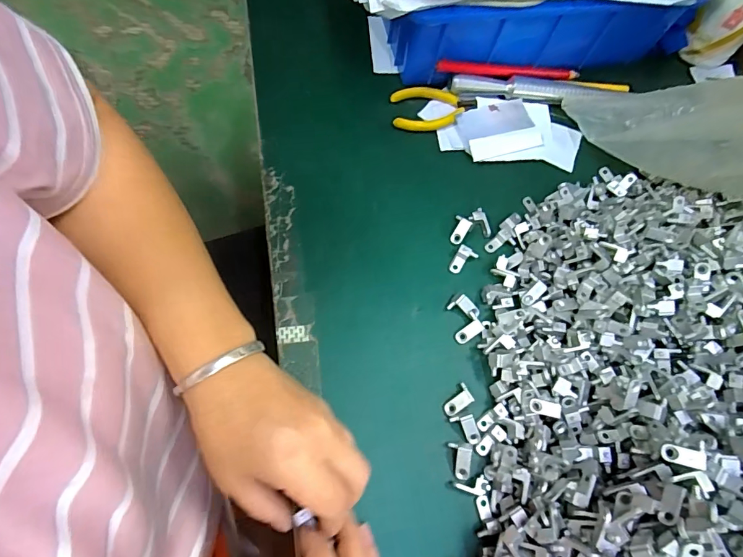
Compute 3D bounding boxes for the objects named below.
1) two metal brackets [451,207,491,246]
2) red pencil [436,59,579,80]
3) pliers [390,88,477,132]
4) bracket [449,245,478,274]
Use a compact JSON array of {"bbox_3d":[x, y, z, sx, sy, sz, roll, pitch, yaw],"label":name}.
[{"bbox_3d":[0.084,-0.045,0.373,0.035,0.014,0.024,-15,71,-11],"label":"two metal brackets"},{"bbox_3d":[0.136,-0.200,0.417,0.159,0.011,0.014,-5,70,-18],"label":"red pencil"},{"bbox_3d":[0.058,-0.160,0.406,0.077,0.008,0.044,-4,70,-8],"label":"pliers"},{"bbox_3d":[0.075,-0.015,0.363,0.015,0.010,0.024,40,70,9],"label":"bracket"}]

